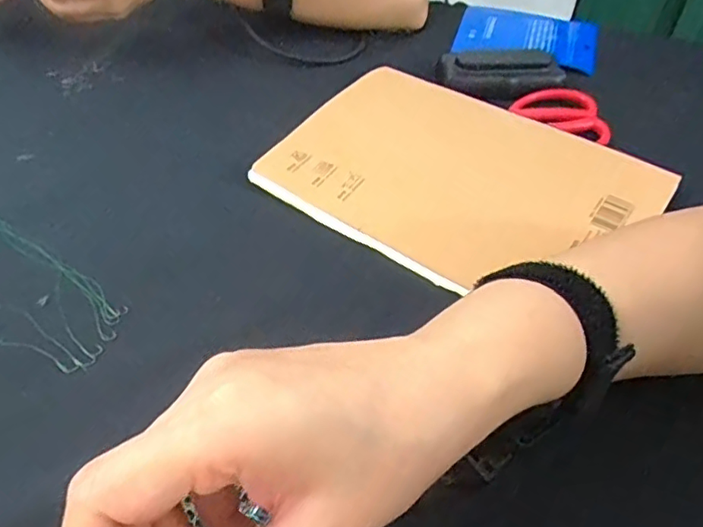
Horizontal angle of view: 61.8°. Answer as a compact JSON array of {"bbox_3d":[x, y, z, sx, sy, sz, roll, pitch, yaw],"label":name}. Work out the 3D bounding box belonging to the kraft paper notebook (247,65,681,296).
[{"bbox_3d":[0.080,-0.065,0.434,0.250,0.016,0.190,29,53,22],"label":"kraft paper notebook"}]

